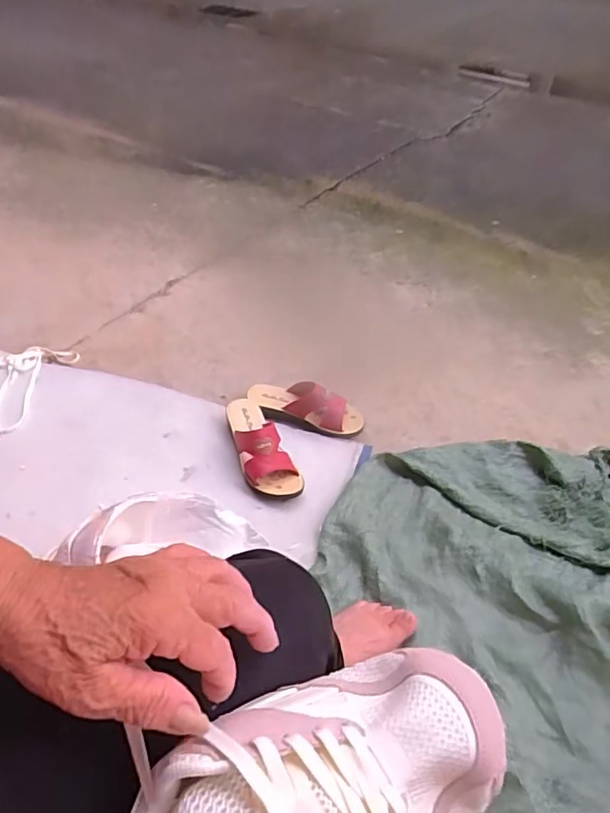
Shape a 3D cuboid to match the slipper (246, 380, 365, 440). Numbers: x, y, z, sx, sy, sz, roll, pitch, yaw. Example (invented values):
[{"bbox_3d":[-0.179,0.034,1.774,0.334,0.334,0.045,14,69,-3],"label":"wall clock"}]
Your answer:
[{"bbox_3d":[0.002,-0.005,1.029,0.228,0.065,0.080,14,47,9],"label":"slipper"}]

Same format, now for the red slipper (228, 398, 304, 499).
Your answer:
[{"bbox_3d":[-0.085,0.062,0.939,0.086,0.076,0.230,-19,50,-21],"label":"red slipper"}]

